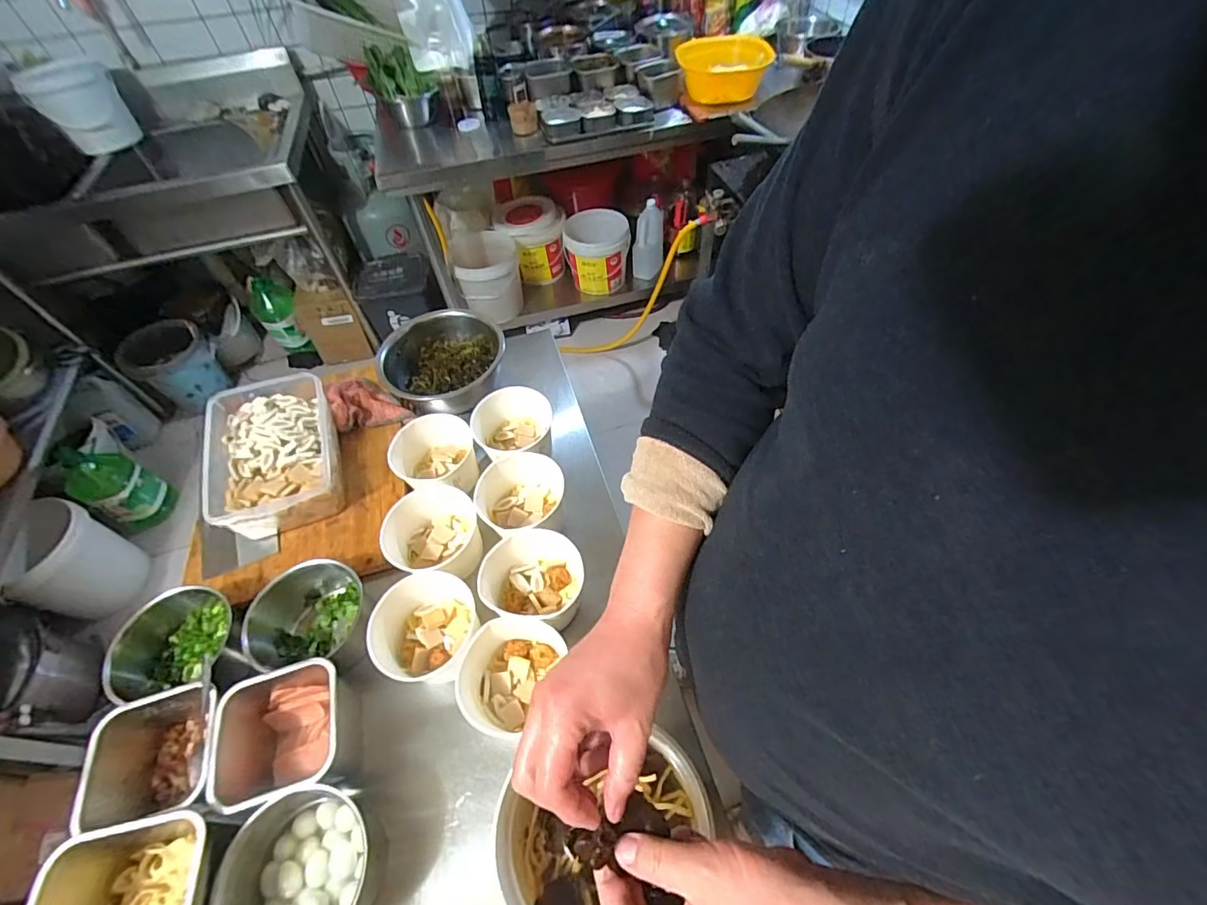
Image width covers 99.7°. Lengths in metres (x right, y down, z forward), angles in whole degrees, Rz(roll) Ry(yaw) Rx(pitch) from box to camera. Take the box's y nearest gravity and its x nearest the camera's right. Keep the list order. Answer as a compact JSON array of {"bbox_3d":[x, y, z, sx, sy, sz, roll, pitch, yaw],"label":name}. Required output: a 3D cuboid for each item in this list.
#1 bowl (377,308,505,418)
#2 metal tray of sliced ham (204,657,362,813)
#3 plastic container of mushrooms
[{"bbox_3d":[-0.265,-0.154,0.860,0.190,0.075,0.209,-2,54,3],"label":"bowl"},{"bbox_3d":[-0.333,0.303,0.542,0.123,0.093,0.120,-17,55,-8],"label":"metal tray of sliced ham"},{"bbox_3d":[-0.482,0.004,0.736,0.168,0.091,0.238,-17,55,-8],"label":"plastic container of mushrooms"}]

